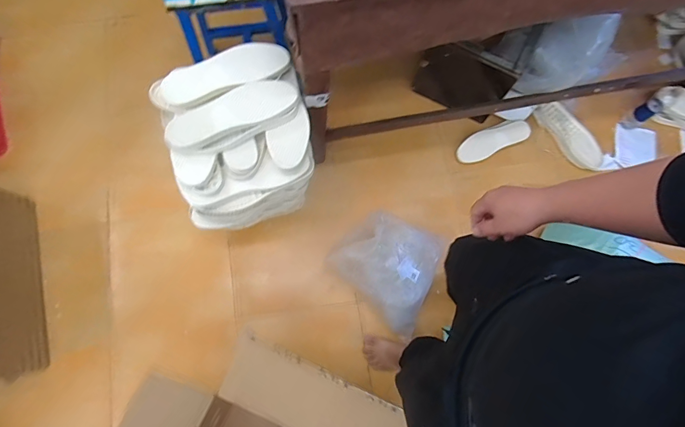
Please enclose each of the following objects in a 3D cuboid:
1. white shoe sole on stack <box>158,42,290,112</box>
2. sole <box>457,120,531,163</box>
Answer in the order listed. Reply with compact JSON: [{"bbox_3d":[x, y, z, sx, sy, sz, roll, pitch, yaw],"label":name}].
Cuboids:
[{"bbox_3d":[-0.285,-0.329,0.880,0.305,0.028,0.108,-24,92,-9],"label":"white shoe sole on stack"},{"bbox_3d":[0.533,-0.258,1.326,0.272,0.019,0.088,-24,78,-7],"label":"sole"}]

